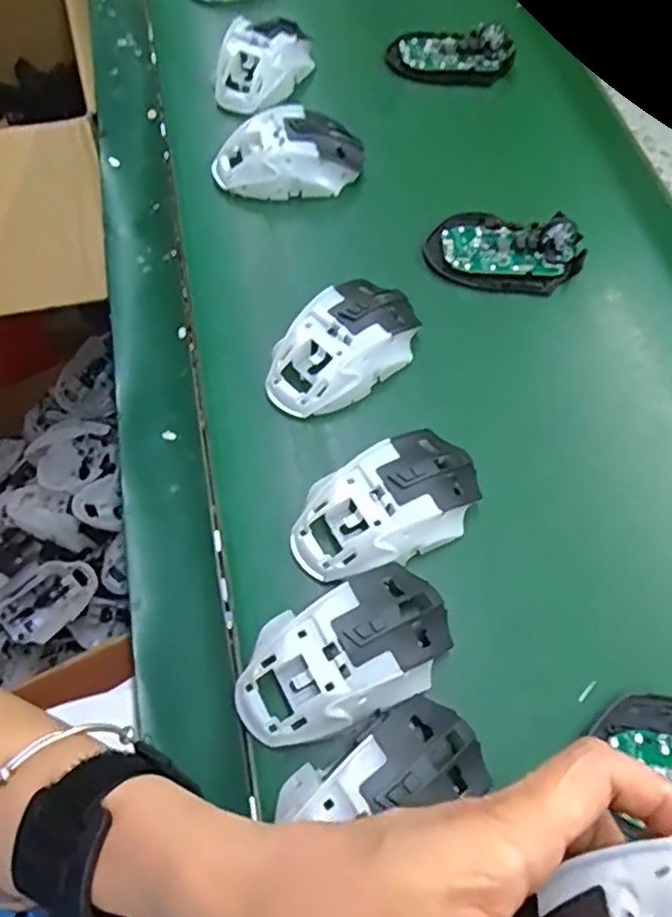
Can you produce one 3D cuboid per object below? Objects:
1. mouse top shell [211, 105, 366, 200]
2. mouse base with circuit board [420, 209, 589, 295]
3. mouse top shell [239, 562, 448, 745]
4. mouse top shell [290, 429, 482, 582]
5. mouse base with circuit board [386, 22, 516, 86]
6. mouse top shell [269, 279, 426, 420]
[{"bbox_3d":[-0.037,-0.242,0.495,0.120,0.039,0.067,-11,65,-9],"label":"mouse top shell"},{"bbox_3d":[0.129,-0.159,0.471,0.113,0.029,0.065,14,63,4],"label":"mouse base with circuit board"},{"bbox_3d":[0.005,0.100,0.322,0.116,0.034,0.067,-20,67,-13],"label":"mouse top shell"},{"bbox_3d":[0.030,0.027,0.363,0.116,0.038,0.066,-27,68,-15],"label":"mouse top shell"},{"bbox_3d":[0.109,-0.378,0.582,0.117,0.028,0.051,6,62,0],"label":"mouse base with circuit board"},{"bbox_3d":[0.007,-0.074,0.416,0.118,0.042,0.064,-37,72,-19],"label":"mouse top shell"}]

